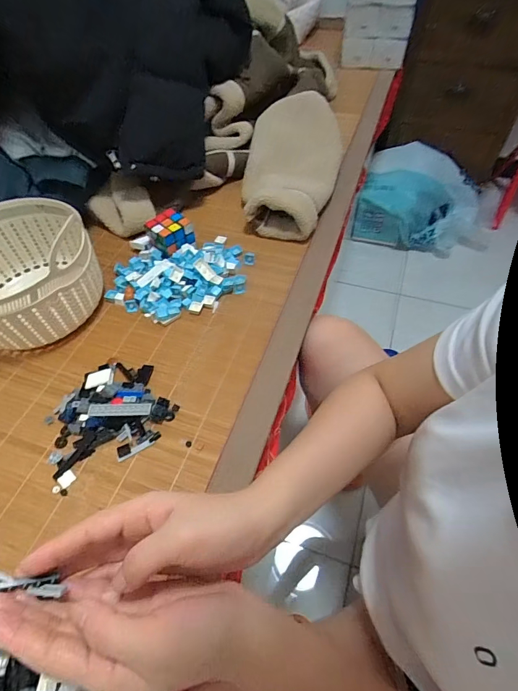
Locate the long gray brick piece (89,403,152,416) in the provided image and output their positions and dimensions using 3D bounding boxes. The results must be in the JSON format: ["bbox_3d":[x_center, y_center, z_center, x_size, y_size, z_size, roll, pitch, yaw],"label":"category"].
[{"bbox_3d":[-0.179,0.083,0.491,0.078,0.007,0.017,-2,54,1],"label":"long gray brick piece"}]

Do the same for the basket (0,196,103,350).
[{"bbox_3d":[-0.353,-0.108,0.569,0.197,0.134,0.216,-34,60,-20],"label":"basket"}]

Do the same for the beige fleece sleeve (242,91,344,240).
[{"bbox_3d":[0.068,-0.367,0.763,0.176,0.093,0.371,10,55,9],"label":"beige fleece sleeve"}]

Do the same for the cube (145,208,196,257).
[{"bbox_3d":[-0.151,-0.191,0.665,0.063,0.060,0.064,-36,61,-21],"label":"cube"}]

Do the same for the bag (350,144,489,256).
[{"bbox_3d":[0.567,-0.511,1.329,0.431,0.193,0.323,11,55,10],"label":"bag"}]

